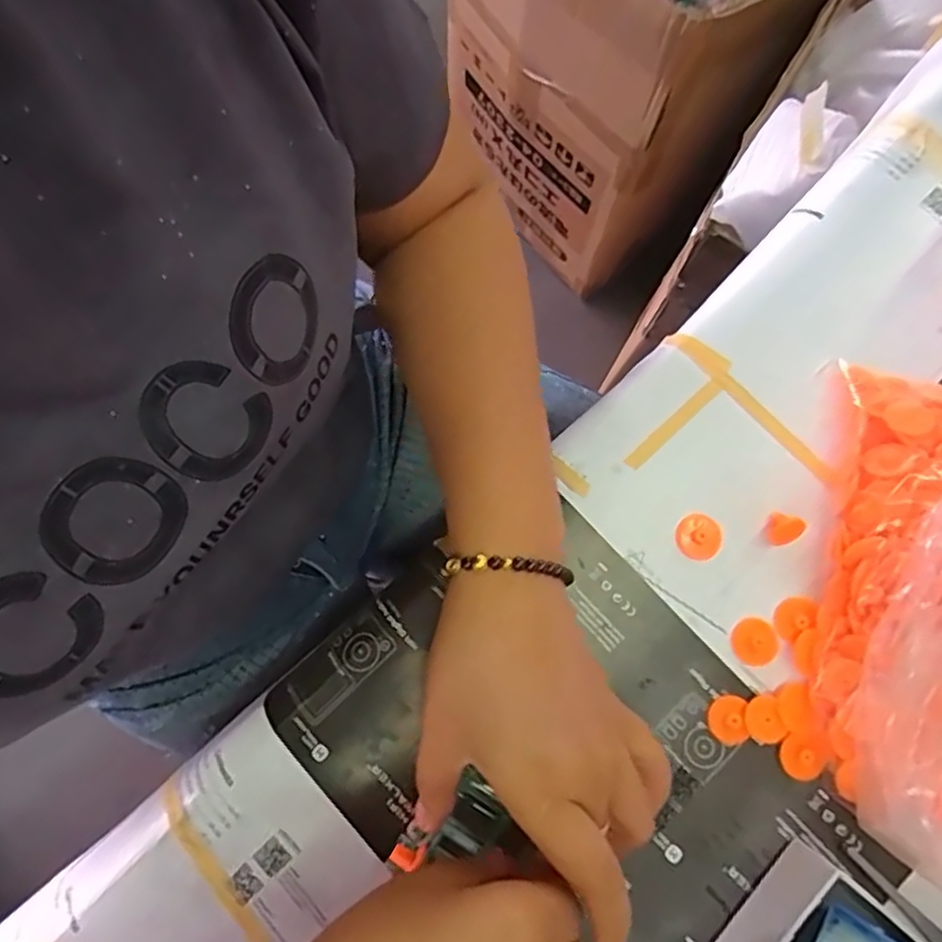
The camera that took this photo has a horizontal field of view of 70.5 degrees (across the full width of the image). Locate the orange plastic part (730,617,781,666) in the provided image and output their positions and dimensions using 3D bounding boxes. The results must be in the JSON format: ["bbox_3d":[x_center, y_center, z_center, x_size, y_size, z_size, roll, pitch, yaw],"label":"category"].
[{"bbox_3d":[0.139,0.084,0.326,0.023,0.004,0.022,0,78,1],"label":"orange plastic part"}]

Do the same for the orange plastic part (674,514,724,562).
[{"bbox_3d":[0.115,0.033,0.337,0.022,0.004,0.023,0,78,1],"label":"orange plastic part"}]

